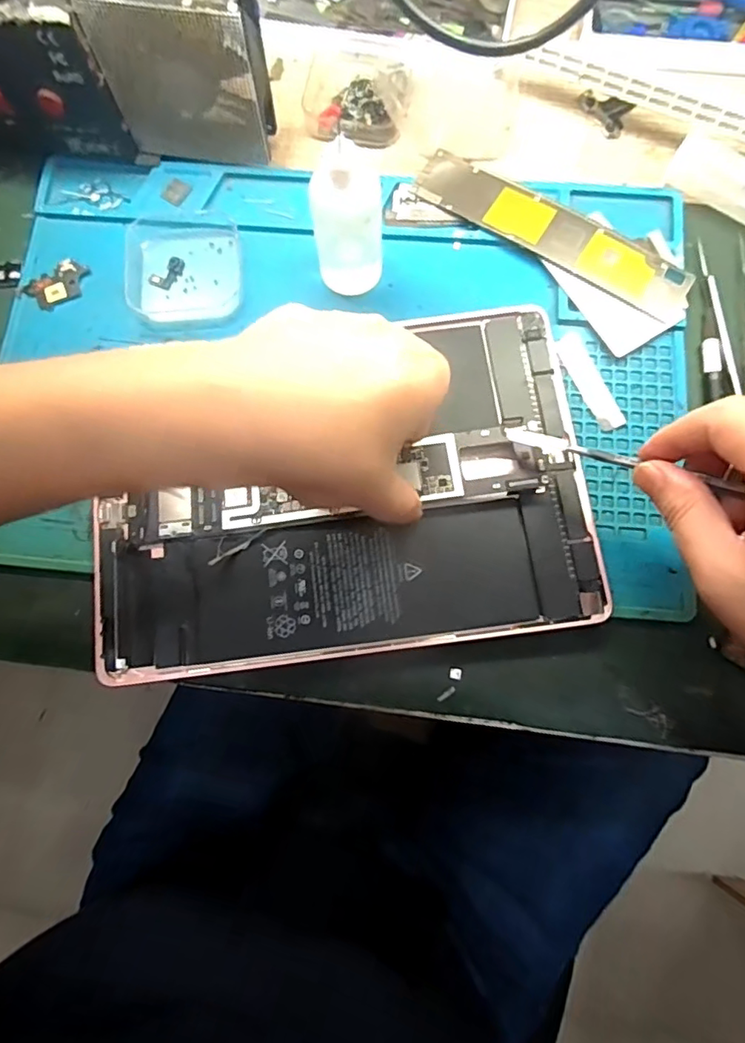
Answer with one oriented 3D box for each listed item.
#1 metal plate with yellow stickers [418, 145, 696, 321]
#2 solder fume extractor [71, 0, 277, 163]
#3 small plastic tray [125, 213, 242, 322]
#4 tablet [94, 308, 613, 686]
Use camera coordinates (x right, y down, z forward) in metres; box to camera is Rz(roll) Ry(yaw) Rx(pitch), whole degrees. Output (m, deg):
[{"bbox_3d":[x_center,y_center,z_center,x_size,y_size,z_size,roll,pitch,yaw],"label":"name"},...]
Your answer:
[{"bbox_3d":[0.102,-0.165,0.312,0.165,0.006,0.032,31,80,8],"label":"metal plate with yellow stickers"},{"bbox_3d":[-0.097,-0.237,0.292,0.079,0.085,0.028,5,78,3],"label":"solder fume extractor"},{"bbox_3d":[-0.107,-0.148,0.314,0.062,0.015,0.067,-4,78,1],"label":"small plastic tray"},{"bbox_3d":[-0.019,-0.016,0.282,0.244,0.009,0.166,-9,78,0],"label":"tablet"}]

